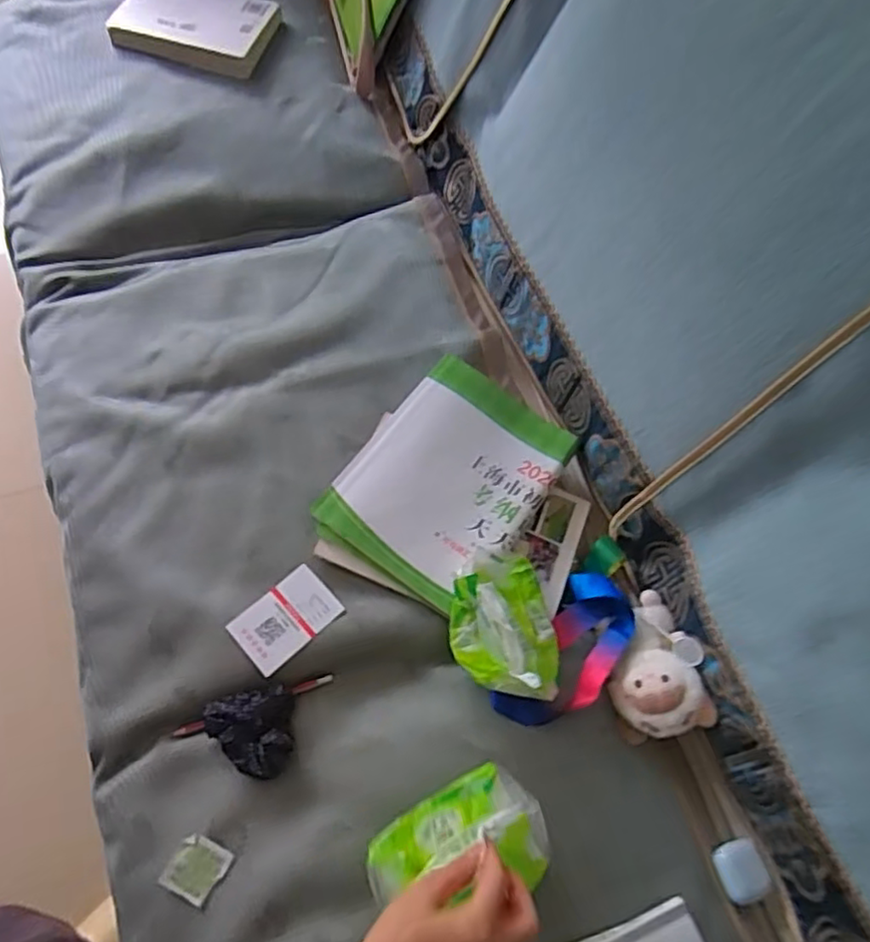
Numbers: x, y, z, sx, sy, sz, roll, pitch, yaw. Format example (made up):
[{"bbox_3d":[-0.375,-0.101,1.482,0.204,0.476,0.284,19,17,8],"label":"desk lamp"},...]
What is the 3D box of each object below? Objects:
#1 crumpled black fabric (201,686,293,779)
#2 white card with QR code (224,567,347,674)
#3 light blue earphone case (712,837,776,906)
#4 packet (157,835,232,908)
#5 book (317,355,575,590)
[{"bbox_3d":[-0.177,0.251,0.640,0.080,0.018,0.079,-7,69,-3],"label":"crumpled black fabric"},{"bbox_3d":[-0.152,0.150,0.685,0.100,0.004,0.068,-39,71,-17],"label":"white card with QR code"},{"bbox_3d":[0.289,0.379,0.628,0.041,0.024,0.051,-14,69,-5],"label":"light blue earphone case"},{"bbox_3d":[-0.217,0.362,0.608,0.048,0.005,0.051,30,71,11],"label":"packet"},{"bbox_3d":[0.025,-0.001,0.756,0.193,0.018,0.247,33,67,9],"label":"book"}]

